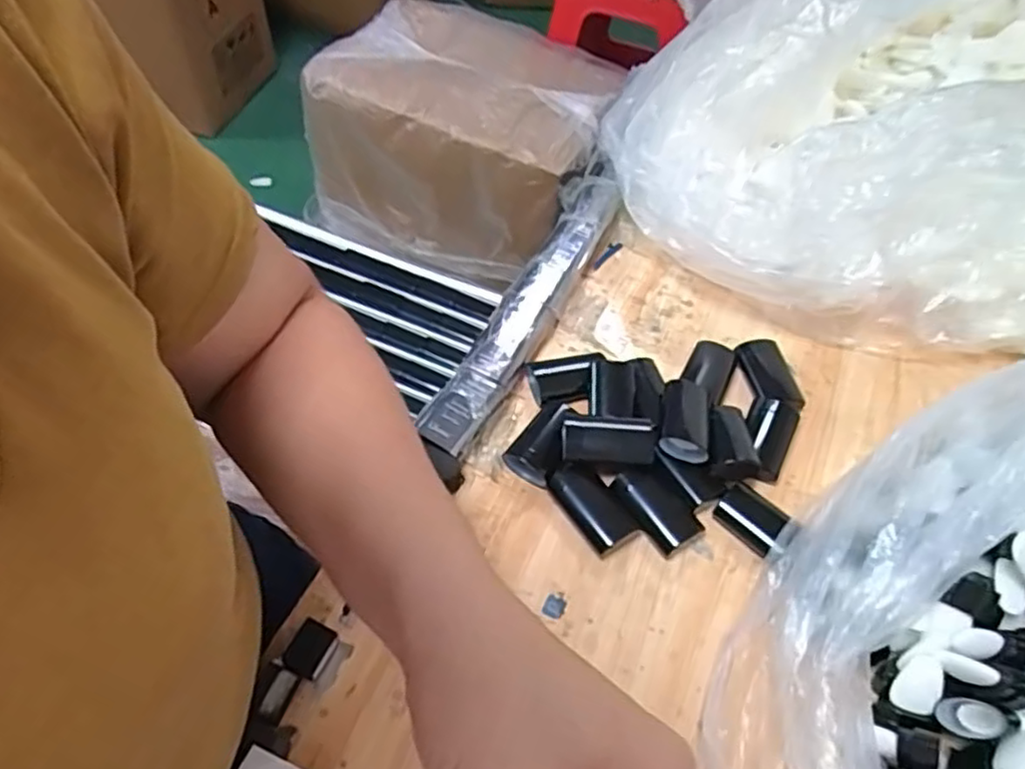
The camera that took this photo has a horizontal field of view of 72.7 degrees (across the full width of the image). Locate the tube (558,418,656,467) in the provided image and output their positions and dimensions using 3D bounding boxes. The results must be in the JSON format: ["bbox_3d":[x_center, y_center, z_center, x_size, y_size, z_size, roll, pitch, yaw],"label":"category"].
[{"bbox_3d":[0.063,0.041,0.461,0.061,0.025,0.029,2,53,-4],"label":"tube"}]

